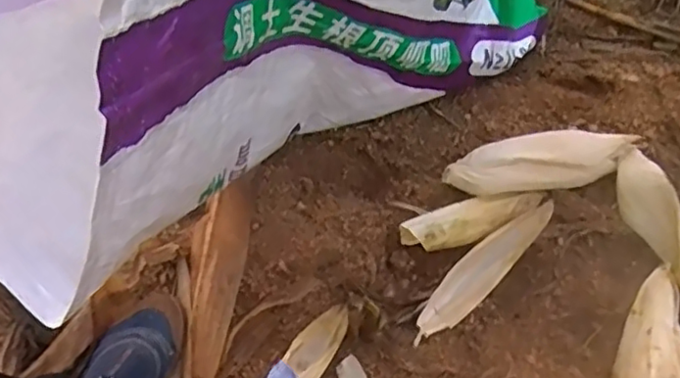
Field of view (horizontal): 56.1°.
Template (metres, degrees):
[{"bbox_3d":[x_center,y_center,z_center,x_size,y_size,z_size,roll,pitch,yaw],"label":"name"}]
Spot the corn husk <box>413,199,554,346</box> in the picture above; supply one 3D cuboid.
[{"bbox_3d":[0.178,0.100,0.795,0.227,0.025,0.048,-44,66,-3],"label":"corn husk"}]

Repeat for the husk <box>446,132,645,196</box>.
[{"bbox_3d":[0.261,-0.036,0.822,0.237,0.053,0.059,-1,54,-2],"label":"husk"}]

